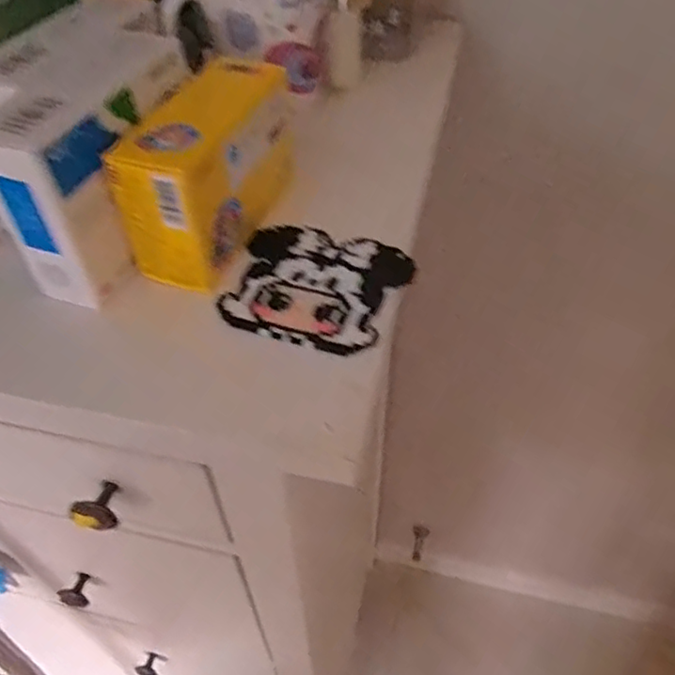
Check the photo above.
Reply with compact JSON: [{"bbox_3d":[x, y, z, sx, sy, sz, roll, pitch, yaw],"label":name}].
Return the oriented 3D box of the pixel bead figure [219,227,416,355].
[{"bbox_3d":[-0.013,-0.030,0.333,0.092,0.006,0.085,15,50,14],"label":"pixel bead figure"}]

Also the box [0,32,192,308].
[{"bbox_3d":[-0.123,-0.097,0.325,0.046,0.099,0.129,17,51,16],"label":"box"}]

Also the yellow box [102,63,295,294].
[{"bbox_3d":[-0.070,-0.095,0.341,0.046,0.075,0.117,17,51,16],"label":"yellow box"}]

